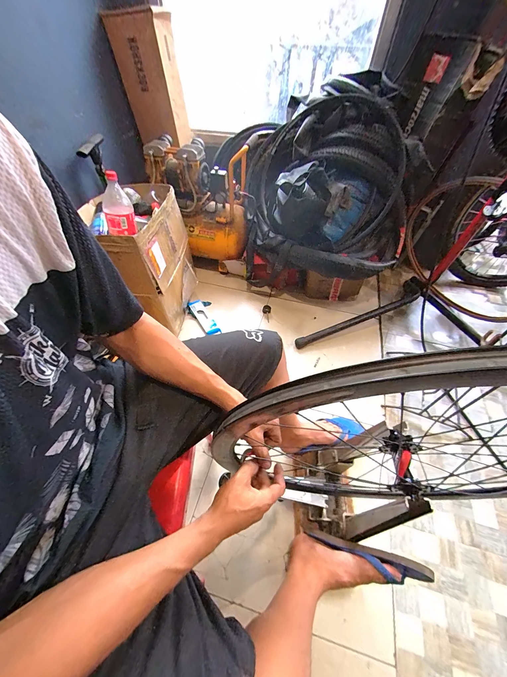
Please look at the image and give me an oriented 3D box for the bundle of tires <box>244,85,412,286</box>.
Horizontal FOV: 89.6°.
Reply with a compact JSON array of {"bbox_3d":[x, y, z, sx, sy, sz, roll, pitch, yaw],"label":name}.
[{"bbox_3d":[0.327,-0.704,1.186,0.578,0.530,0.767,-23,56,-18],"label":"bundle of tires"}]

